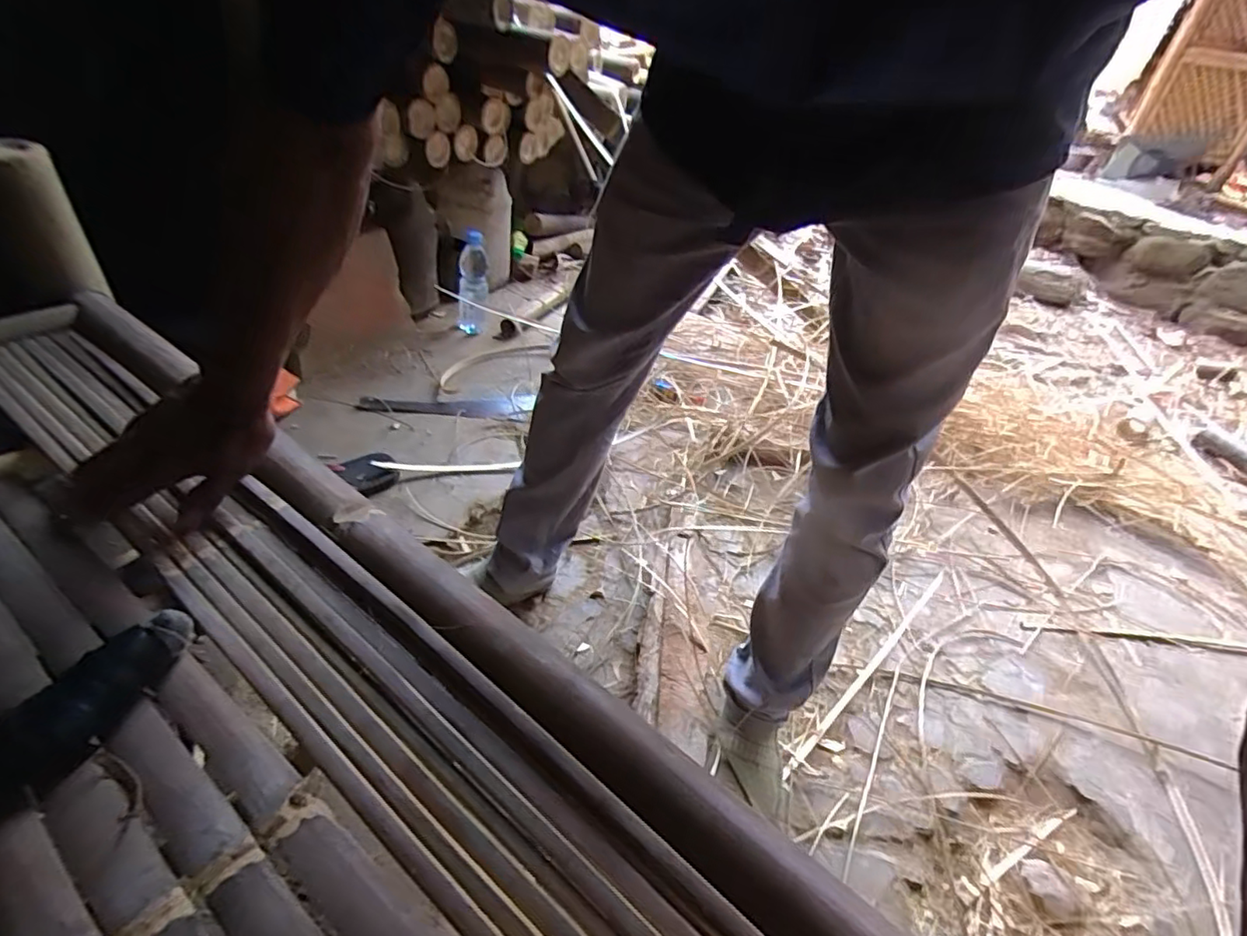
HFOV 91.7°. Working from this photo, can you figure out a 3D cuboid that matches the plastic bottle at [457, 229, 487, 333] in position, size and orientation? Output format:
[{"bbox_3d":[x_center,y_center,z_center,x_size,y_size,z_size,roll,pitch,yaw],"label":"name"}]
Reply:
[{"bbox_3d":[-0.343,-0.418,1.372,0.065,0.229,0.080,-3,41,-17],"label":"plastic bottle"}]

